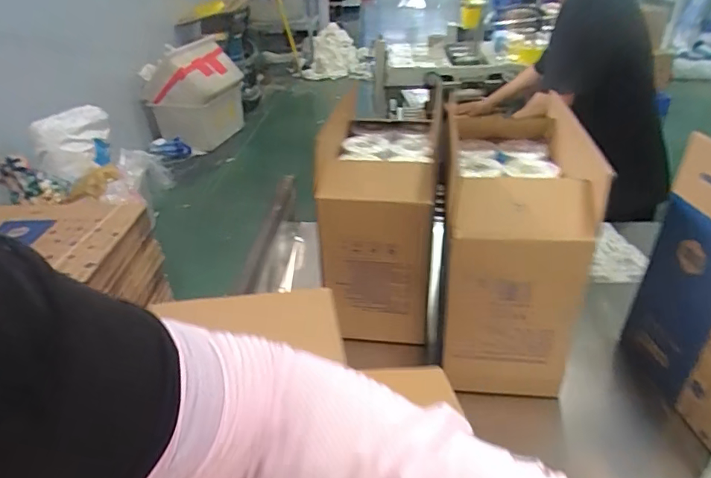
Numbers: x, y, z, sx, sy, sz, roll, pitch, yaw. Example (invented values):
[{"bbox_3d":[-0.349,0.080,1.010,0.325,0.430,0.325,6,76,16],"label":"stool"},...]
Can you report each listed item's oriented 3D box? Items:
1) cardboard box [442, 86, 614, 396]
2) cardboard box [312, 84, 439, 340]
[{"bbox_3d":[0.291,-0.002,0.934,0.225,0.396,0.425,5,32,14],"label":"cardboard box"},{"bbox_3d":[0.060,-0.035,1.046,0.200,0.358,0.355,2,31,9],"label":"cardboard box"}]

